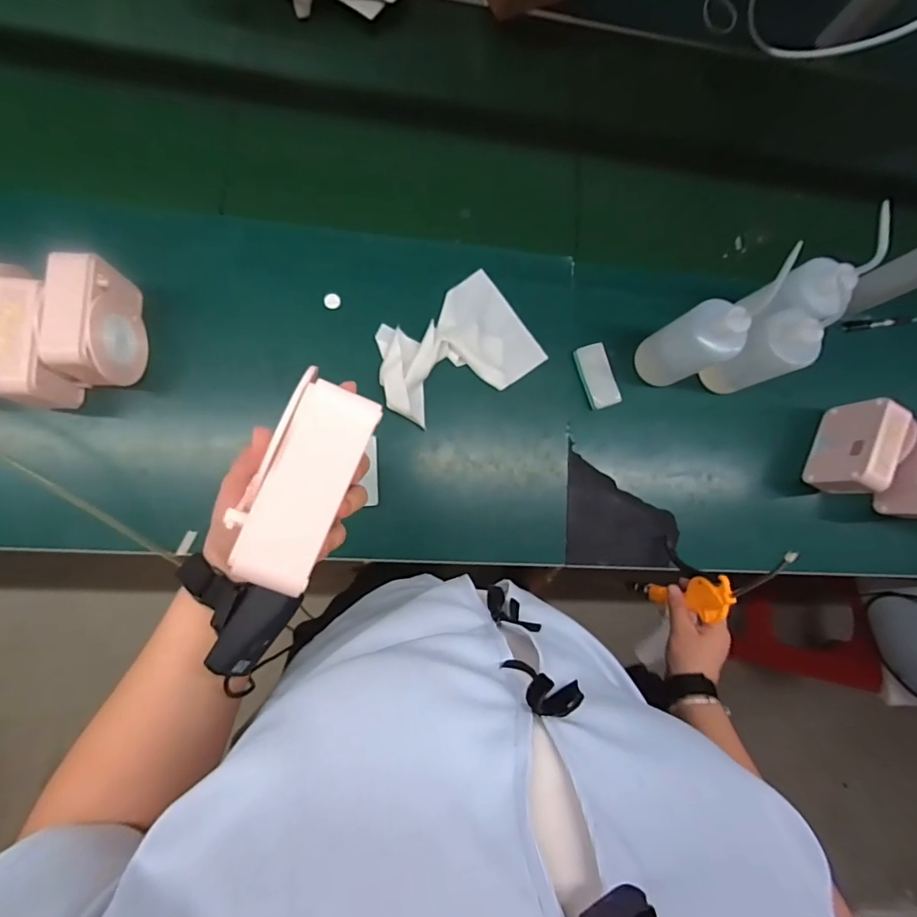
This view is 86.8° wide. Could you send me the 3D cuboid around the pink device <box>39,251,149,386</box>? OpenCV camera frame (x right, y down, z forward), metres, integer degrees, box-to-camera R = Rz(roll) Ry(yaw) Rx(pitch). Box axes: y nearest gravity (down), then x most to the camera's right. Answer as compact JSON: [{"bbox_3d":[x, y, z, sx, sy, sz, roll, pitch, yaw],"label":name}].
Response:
[{"bbox_3d":[-0.413,-0.154,0.556,0.067,0.084,0.131,3,83,-8],"label":"pink device"}]

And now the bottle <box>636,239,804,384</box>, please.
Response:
[{"bbox_3d":[0.310,-0.152,0.606,0.070,0.242,0.079,-25,88,-10],"label":"bottle"}]

